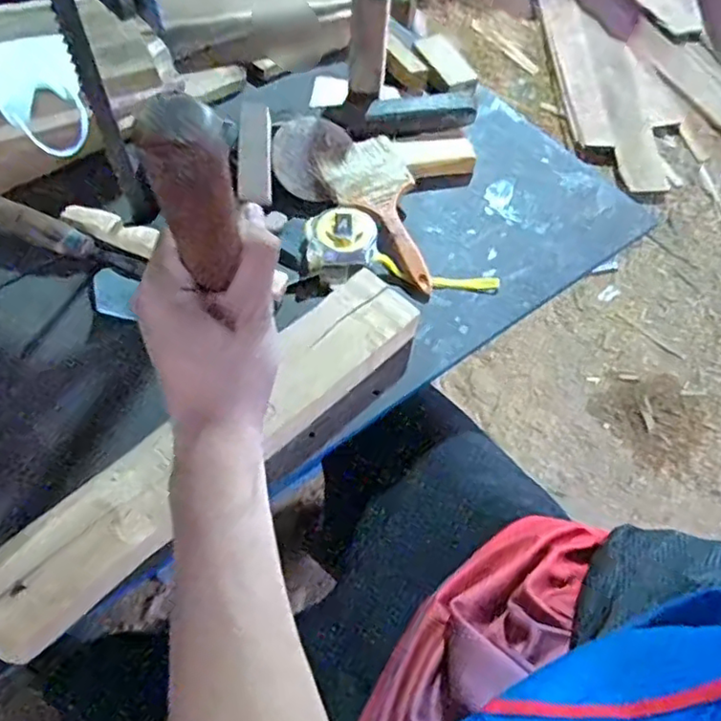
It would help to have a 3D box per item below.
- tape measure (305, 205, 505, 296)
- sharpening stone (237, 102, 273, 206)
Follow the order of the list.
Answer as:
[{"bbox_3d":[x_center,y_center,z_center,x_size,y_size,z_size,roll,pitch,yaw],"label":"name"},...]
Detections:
[{"bbox_3d":[0.042,-0.112,0.617,0.191,0.033,0.068,5,57,1],"label":"tape measure"},{"bbox_3d":[-0.109,-0.215,0.639,0.034,0.007,0.102,0,87,-16],"label":"sharpening stone"}]

